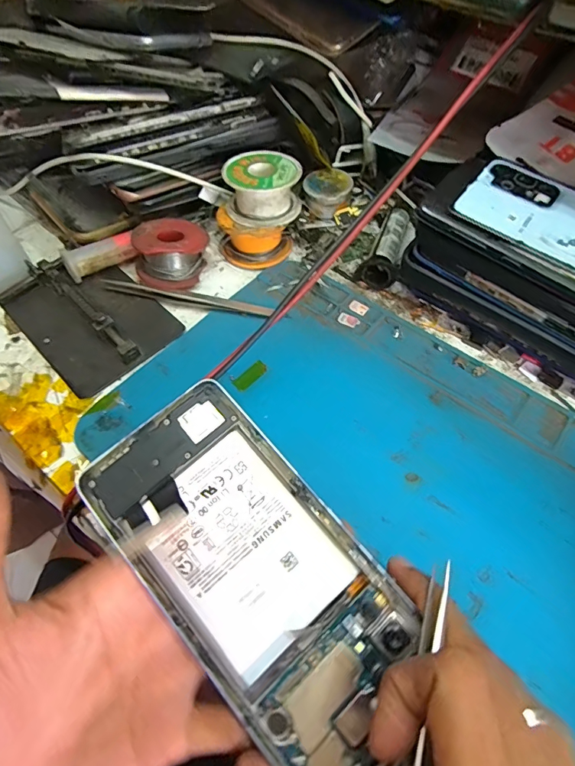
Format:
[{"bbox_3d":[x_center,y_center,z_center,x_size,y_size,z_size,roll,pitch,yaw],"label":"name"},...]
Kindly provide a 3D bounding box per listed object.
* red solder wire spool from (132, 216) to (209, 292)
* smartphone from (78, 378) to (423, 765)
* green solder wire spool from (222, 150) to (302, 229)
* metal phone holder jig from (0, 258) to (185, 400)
[{"bbox_3d":[-0.082,-0.092,0.305,0.050,0.031,0.045,-6,57,-3],"label":"red solder wire spool"},{"bbox_3d":[-0.011,0.074,0.169,0.074,0.009,0.154,-33,75,-19],"label":"smartphone"},{"bbox_3d":[-0.017,-0.136,0.304,0.051,0.036,0.051,0,57,1],"label":"green solder wire spool"},{"bbox_3d":[-0.135,-0.049,0.289,0.078,0.016,0.115,-40,65,-22],"label":"metal phone holder jig"}]

